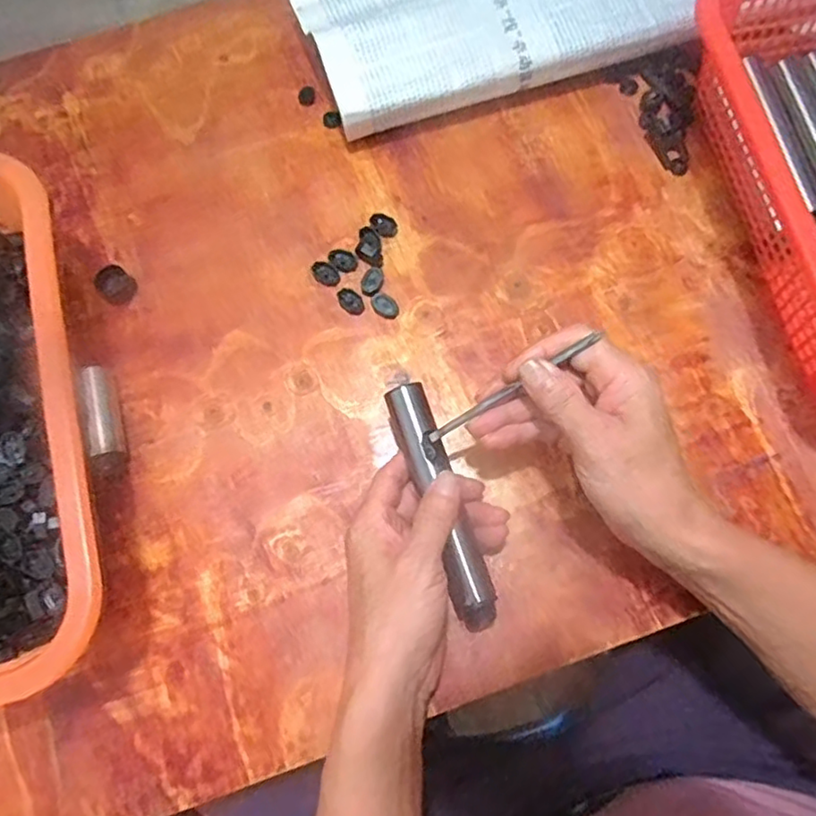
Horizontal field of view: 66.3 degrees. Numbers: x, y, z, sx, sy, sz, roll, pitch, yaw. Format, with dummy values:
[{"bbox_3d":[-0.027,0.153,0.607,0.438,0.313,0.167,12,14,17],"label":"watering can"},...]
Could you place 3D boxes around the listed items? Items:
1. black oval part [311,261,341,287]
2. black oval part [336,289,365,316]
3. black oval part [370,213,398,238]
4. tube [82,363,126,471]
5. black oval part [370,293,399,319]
[{"bbox_3d":[-0.062,-0.102,0.474,0.023,0.005,0.015,34,76,9],"label":"black oval part"},{"bbox_3d":[-0.043,-0.080,0.468,0.015,0.007,0.023,-43,78,-12],"label":"black oval part"},{"bbox_3d":[-0.018,-0.143,0.486,0.017,0.005,0.023,-42,78,-12],"label":"black oval part"},{"bbox_3d":[-0.216,0.007,0.439,0.019,0.024,0.075,-18,74,-6],"label":"tube"},{"bbox_3d":[-0.017,-0.077,0.466,0.022,0.006,0.016,33,76,9],"label":"black oval part"}]

